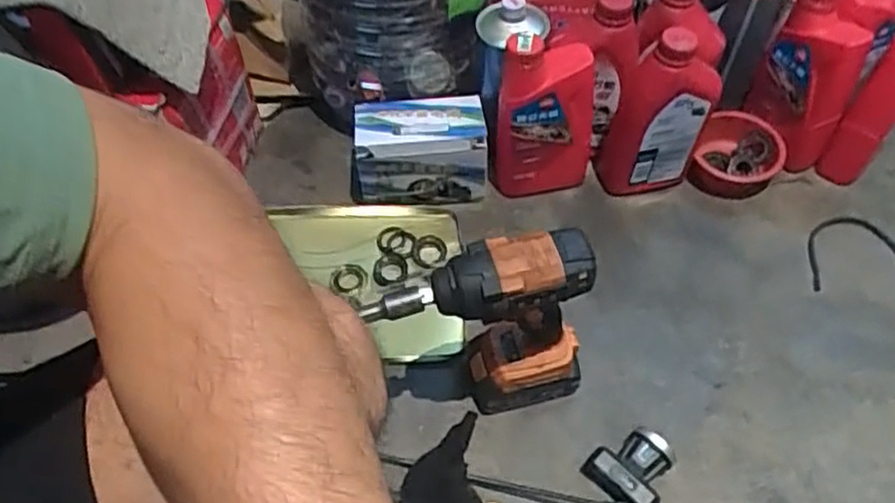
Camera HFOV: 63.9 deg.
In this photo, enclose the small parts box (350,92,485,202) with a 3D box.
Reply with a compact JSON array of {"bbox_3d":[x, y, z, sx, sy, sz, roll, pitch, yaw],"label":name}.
[{"bbox_3d":[-0.037,-0.129,0.905,0.163,0.106,0.095,-4,55,-2],"label":"small parts box"}]

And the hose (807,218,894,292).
[{"bbox_3d":[0.489,-0.001,0.878,0.132,0.011,0.091,-11,55,-6],"label":"hose"}]

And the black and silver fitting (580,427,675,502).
[{"bbox_3d":[0.180,0.210,0.698,0.072,0.041,0.074,-39,63,-24],"label":"black and silver fitting"}]

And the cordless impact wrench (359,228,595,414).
[{"bbox_3d":[0.039,0.080,0.670,0.176,0.231,0.073,-15,55,-9],"label":"cordless impact wrench"}]

